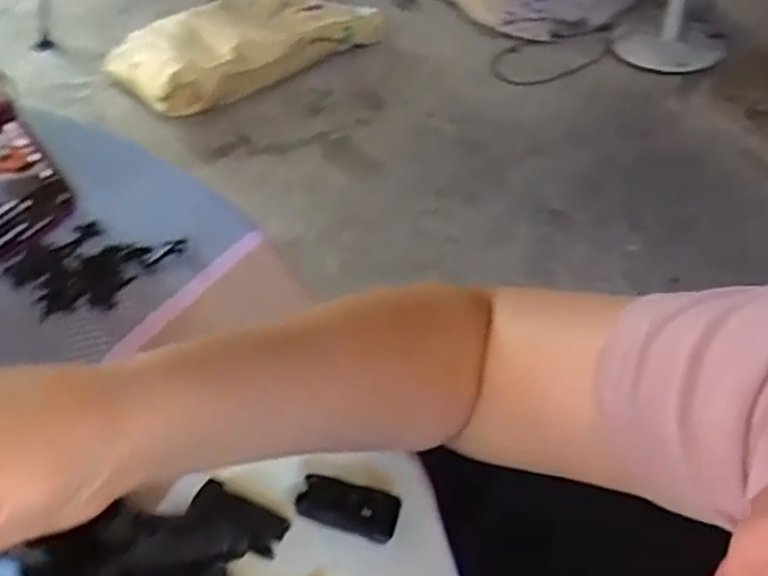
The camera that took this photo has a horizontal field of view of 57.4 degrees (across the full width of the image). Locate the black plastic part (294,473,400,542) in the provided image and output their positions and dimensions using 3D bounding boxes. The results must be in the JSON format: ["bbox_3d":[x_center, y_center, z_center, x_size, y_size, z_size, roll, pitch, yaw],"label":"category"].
[{"bbox_3d":[-0.017,0.100,0.321,0.046,0.011,0.022,11,48,11],"label":"black plastic part"}]

